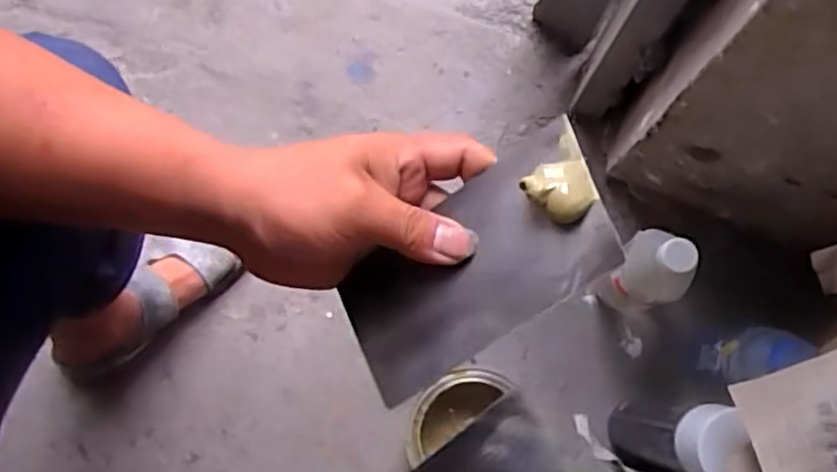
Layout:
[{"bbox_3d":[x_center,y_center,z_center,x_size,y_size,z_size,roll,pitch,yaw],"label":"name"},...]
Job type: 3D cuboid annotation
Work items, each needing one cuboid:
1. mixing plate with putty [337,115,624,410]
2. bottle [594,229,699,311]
[{"bbox_3d":[0.022,0.013,0.317,0.134,0.016,0.074,-35,59,16],"label":"mixing plate with putty"},{"bbox_3d":[0.220,0.042,0.708,0.057,0.226,0.067,-17,80,-4],"label":"bottle"}]

